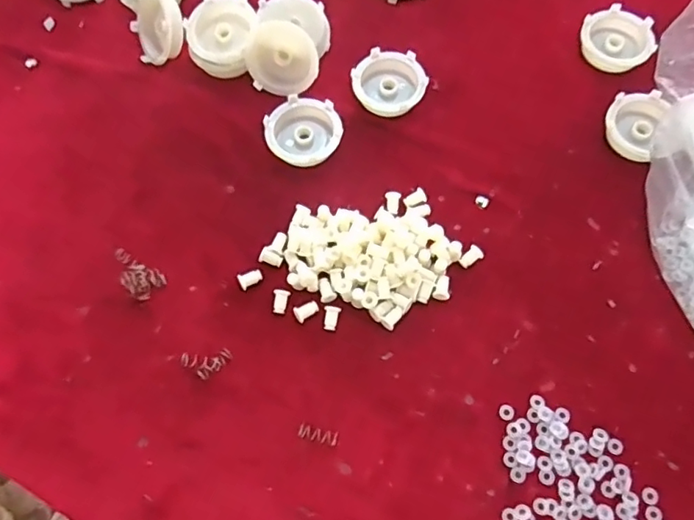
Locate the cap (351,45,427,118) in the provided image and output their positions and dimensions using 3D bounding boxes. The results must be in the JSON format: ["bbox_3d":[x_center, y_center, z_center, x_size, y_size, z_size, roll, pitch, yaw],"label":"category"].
[{"bbox_3d":[0.034,-0.144,0.446,0.056,0.010,0.059,0,69,1],"label":"cap"}]

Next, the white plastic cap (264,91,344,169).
[{"bbox_3d":[-0.034,-0.101,0.430,0.056,0.011,0.054,0,69,1],"label":"white plastic cap"}]

